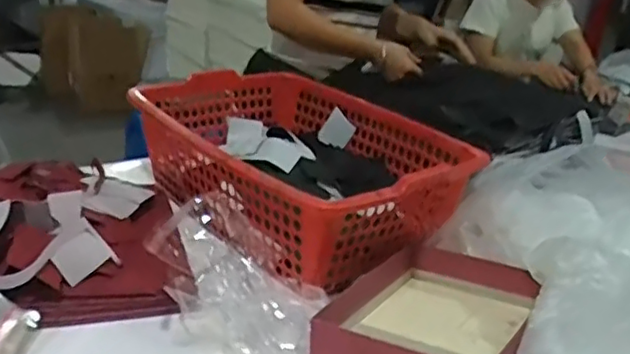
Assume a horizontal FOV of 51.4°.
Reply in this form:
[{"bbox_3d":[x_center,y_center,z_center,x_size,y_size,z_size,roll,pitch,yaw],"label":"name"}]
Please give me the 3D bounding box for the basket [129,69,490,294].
[{"bbox_3d":[-0.046,-0.029,1.122,0.377,0.167,0.562,-15,32,-42],"label":"basket"}]

